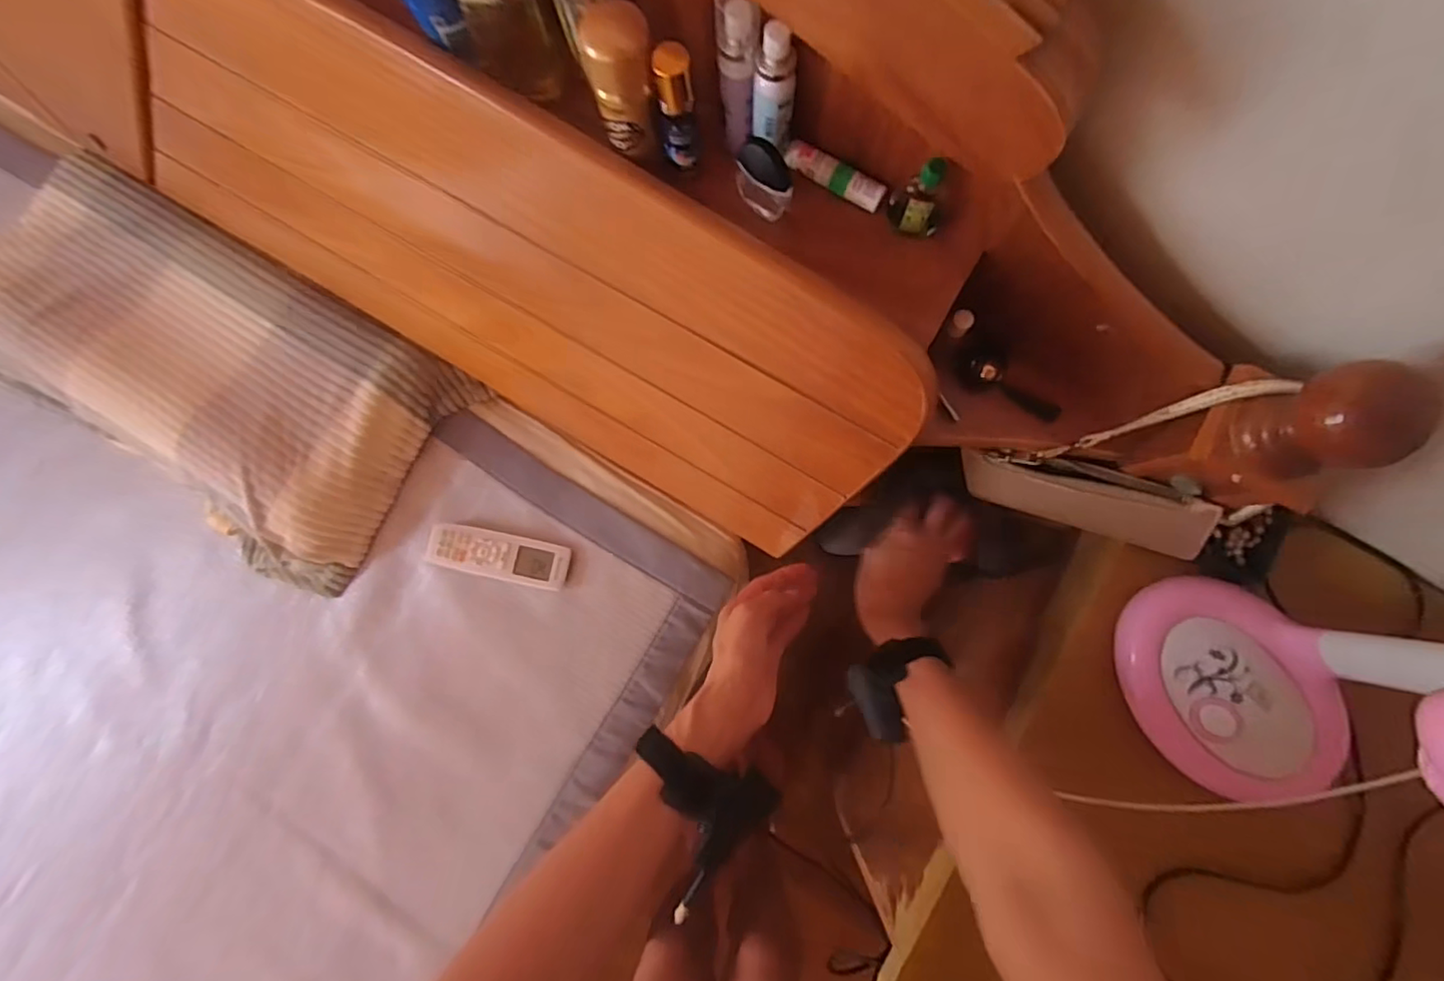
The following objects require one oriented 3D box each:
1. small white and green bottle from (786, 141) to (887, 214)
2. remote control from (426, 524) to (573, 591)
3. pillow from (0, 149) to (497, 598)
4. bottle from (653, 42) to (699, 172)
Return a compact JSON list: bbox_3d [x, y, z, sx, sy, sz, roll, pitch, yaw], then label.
[{"bbox_3d":[0.069,-0.191,0.371,0.064,0.010,0.014,31,85,6],"label":"small white and green bottle"},{"bbox_3d":[-0.260,0.075,0.706,0.162,0.019,0.052,12,84,4],"label":"remote control"},{"bbox_3d":[-0.628,-0.151,0.720,0.597,0.069,0.335,34,86,6],"label":"pillow"},{"bbox_3d":[-0.025,-0.211,0.338,0.019,0.070,0.025,-9,83,2],"label":"bottle"}]

